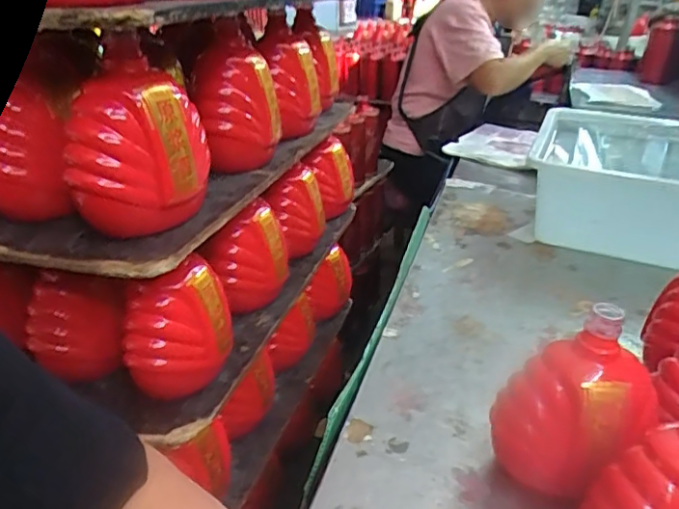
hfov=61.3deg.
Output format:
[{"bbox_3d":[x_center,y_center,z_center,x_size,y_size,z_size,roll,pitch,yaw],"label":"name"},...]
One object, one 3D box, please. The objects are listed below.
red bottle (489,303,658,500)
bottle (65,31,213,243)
[{"bbox_3d":[0.197,0.123,0.475,0.111,0.160,0.085,23,32,34],"label":"red bottle"},{"bbox_3d":[-0.156,-0.096,0.461,0.076,0.133,0.117,7,27,14],"label":"bottle"}]

